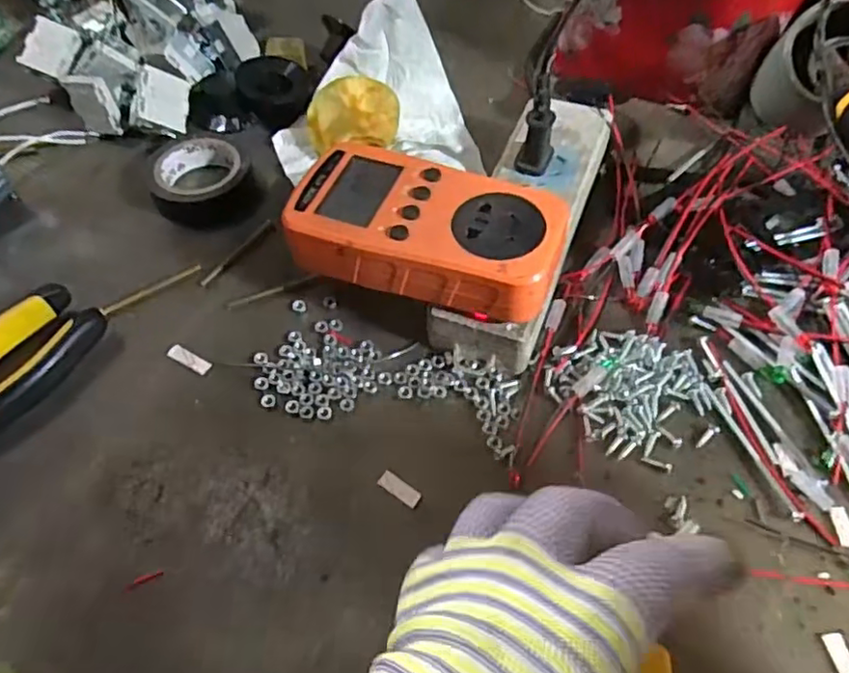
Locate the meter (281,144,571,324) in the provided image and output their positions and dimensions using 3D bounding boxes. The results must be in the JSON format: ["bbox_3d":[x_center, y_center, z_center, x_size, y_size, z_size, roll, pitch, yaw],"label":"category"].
[{"bbox_3d":[0.001,-0.052,0.299,0.125,0.031,0.069,12,58,8],"label":"meter"}]

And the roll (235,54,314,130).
[{"bbox_3d":[-0.098,-0.167,0.424,0.048,0.026,0.042,37,65,22],"label":"roll"}]

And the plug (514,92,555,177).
[{"bbox_3d":[0.062,-0.110,0.339,0.016,0.042,0.023,20,60,13],"label":"plug"}]

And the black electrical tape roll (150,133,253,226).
[{"bbox_3d":[-0.135,-0.095,0.379,0.055,0.019,0.060,0,57,0],"label":"black electrical tape roll"}]

